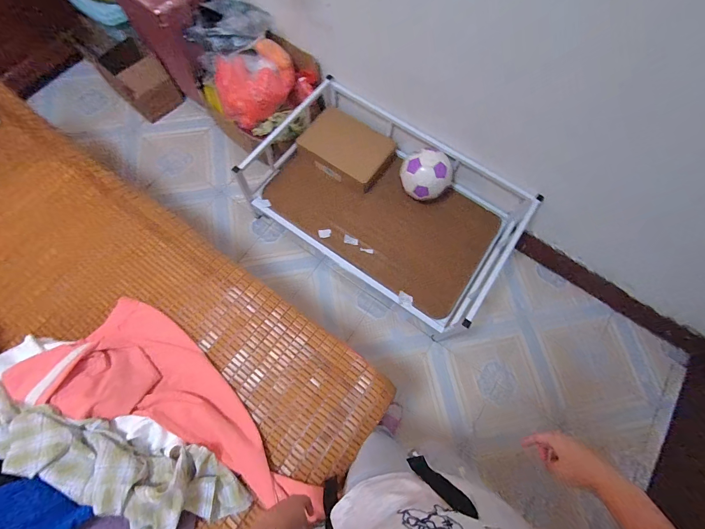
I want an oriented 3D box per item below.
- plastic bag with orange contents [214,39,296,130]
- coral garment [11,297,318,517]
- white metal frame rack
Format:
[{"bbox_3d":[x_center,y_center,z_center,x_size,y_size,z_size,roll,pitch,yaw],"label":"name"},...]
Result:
[{"bbox_3d":[-0.399,-0.746,1.304,0.331,0.151,0.240,-17,74,-8],"label":"plastic bag with orange contents"},{"bbox_3d":[-0.394,0.340,0.743,0.711,0.123,0.259,32,74,2],"label":"coral garment"},{"bbox_3d":[0.147,-0.237,1.333,1.019,0.365,0.643,35,74,9],"label":"white metal frame rack"}]

